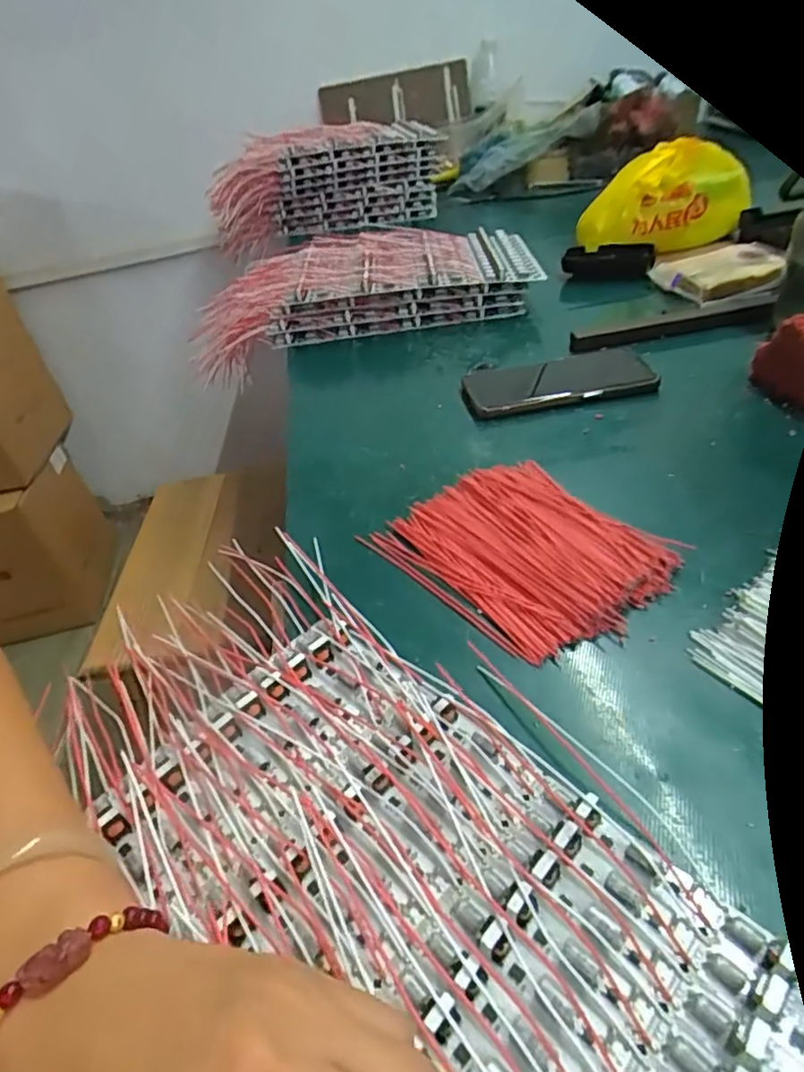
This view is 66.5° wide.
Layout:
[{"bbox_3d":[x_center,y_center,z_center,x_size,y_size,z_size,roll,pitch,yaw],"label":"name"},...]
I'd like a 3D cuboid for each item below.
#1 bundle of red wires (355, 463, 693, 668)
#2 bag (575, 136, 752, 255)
[{"bbox_3d":[0.072,0.008,0.379,0.116,0.022,0.154,-30,45,-25],"label":"bundle of red wires"},{"bbox_3d":[0.311,-0.398,0.731,0.192,0.102,0.091,6,43,21],"label":"bag"}]

